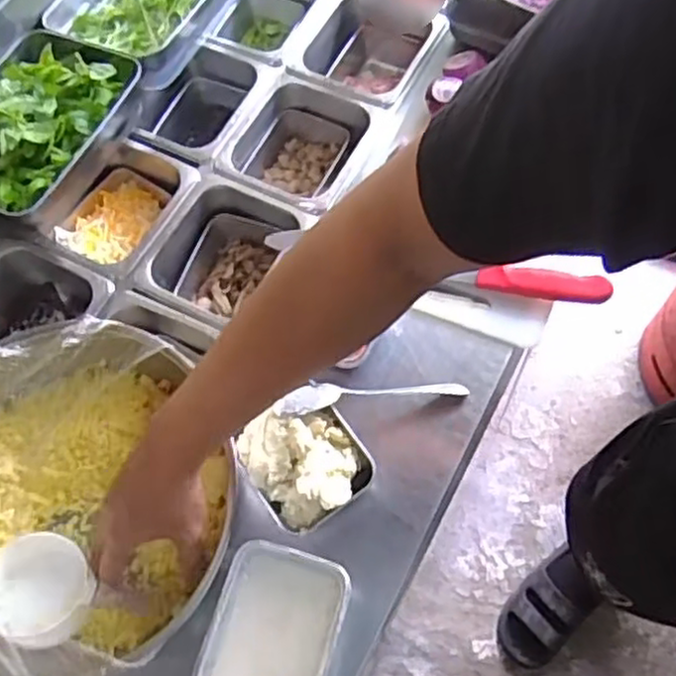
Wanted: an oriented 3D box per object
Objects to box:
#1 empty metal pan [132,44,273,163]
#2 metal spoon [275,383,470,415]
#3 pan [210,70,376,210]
[{"bbox_3d":[-0.173,-0.288,0.963,0.128,0.097,0.169,26,69,14],"label":"empty metal pan"},{"bbox_3d":[0.035,0.056,0.700,0.194,0.024,0.023,-1,63,-21],"label":"metal spoon"},{"bbox_3d":[-0.049,-0.230,0.922,0.168,0.089,0.178,28,69,15],"label":"pan"}]

